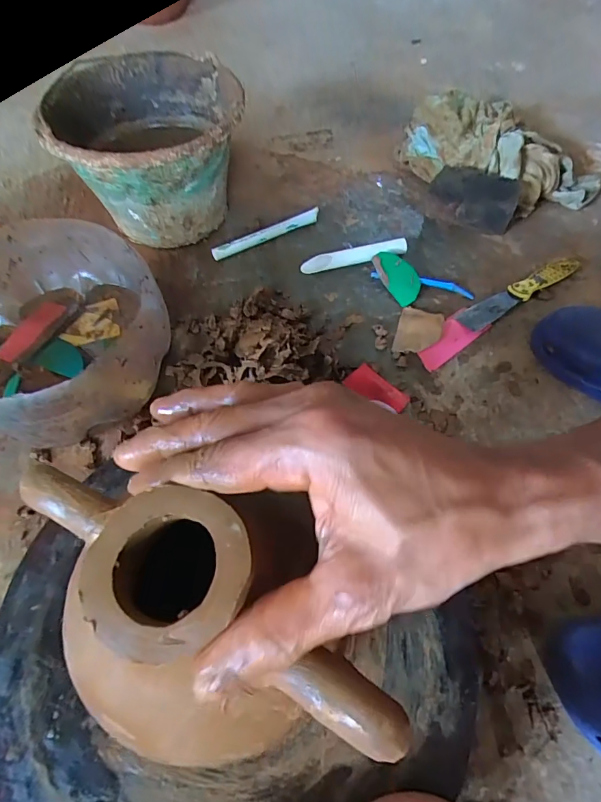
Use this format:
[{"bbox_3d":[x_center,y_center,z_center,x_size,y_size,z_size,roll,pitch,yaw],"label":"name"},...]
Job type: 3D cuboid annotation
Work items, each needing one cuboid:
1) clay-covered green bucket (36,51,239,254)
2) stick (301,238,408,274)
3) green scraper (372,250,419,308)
[{"bbox_3d":[-0.188,-0.349,0.641,0.212,0.168,0.262,-6,59,-1],"label":"clay-covered green bucket"},{"bbox_3d":[0.077,-0.205,0.633,0.151,0.028,0.025,-11,59,-5],"label":"stick"},{"bbox_3d":[0.134,-0.171,0.609,0.042,0.007,0.080,-31,83,-3],"label":"green scraper"}]

